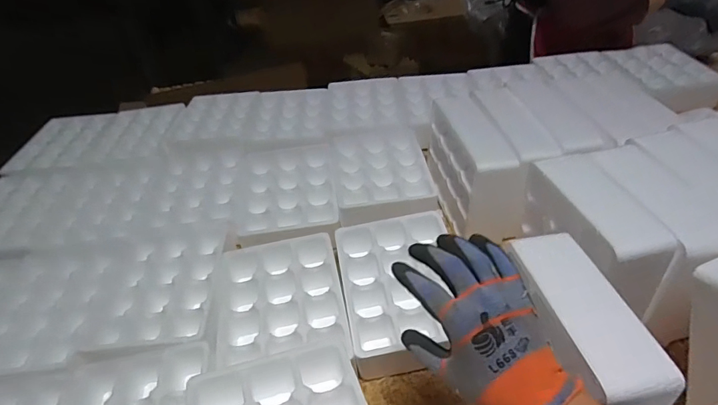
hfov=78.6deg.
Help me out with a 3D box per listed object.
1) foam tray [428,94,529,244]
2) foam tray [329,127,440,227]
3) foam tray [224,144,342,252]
[{"bbox_3d":[0.192,-0.069,0.791,0.090,0.166,0.263,-11,41,-4],"label":"foam tray"},{"bbox_3d":[0.043,-0.061,0.892,0.184,0.036,0.258,-9,41,-2],"label":"foam tray"},{"bbox_3d":[-0.146,-0.022,0.868,0.198,0.027,0.267,-9,41,-2],"label":"foam tray"}]

